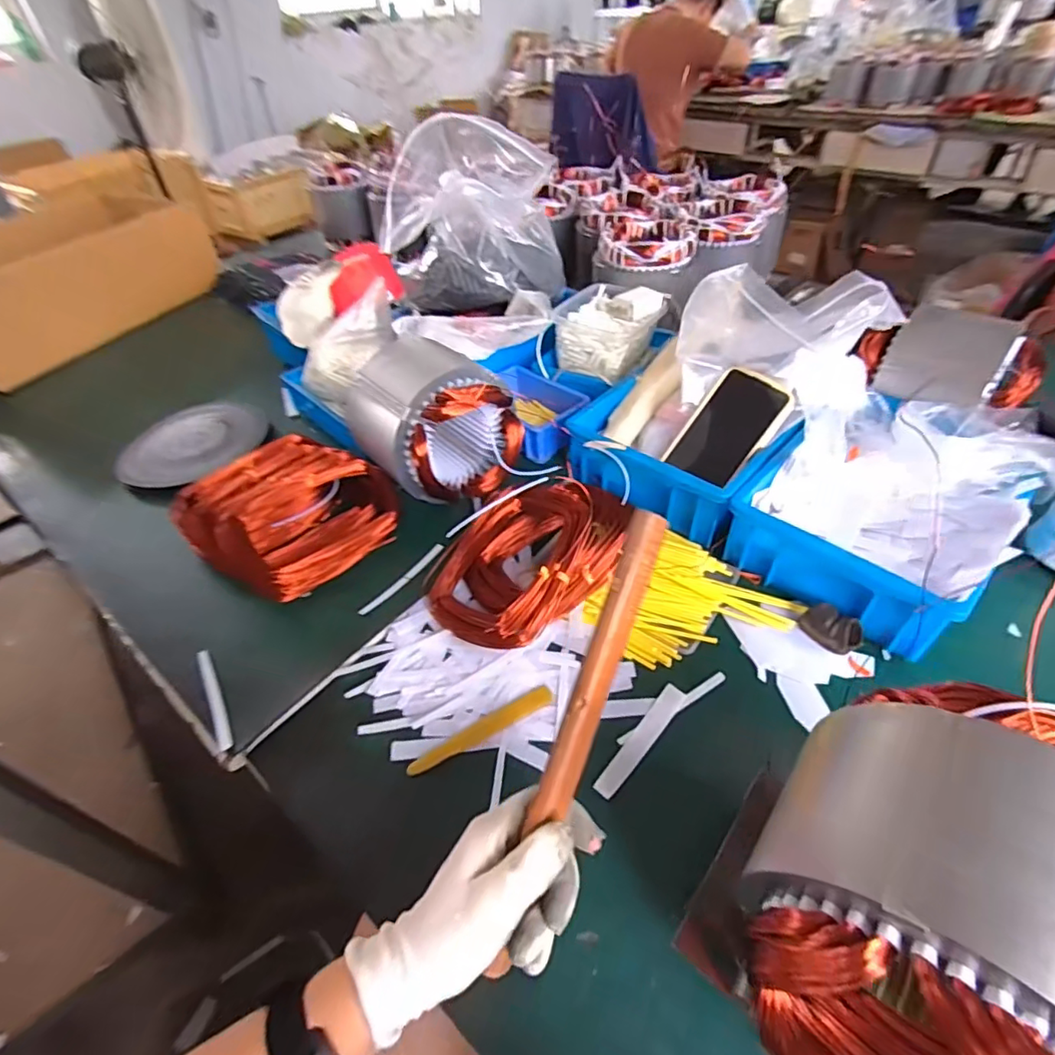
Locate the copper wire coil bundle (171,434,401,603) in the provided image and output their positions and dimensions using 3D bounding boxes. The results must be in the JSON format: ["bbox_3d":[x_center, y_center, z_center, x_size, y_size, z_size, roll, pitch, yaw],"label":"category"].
[{"bbox_3d":[-0.258,-0.019,0.607,0.185,0.082,0.170,25,52,27],"label":"copper wire coil bundle"}]

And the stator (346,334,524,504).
[{"bbox_3d":[-0.101,-0.115,0.624,0.143,0.127,0.143,-32,51,-25],"label":"stator"}]

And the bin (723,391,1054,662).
[{"bbox_3d":[0.359,-0.033,0.554,0.286,0.101,0.202,-35,52,-26],"label":"bin"}]

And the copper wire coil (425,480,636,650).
[{"bbox_3d":[-0.002,0.029,0.554,0.200,0.055,0.142,-31,50,-25],"label":"copper wire coil"}]

